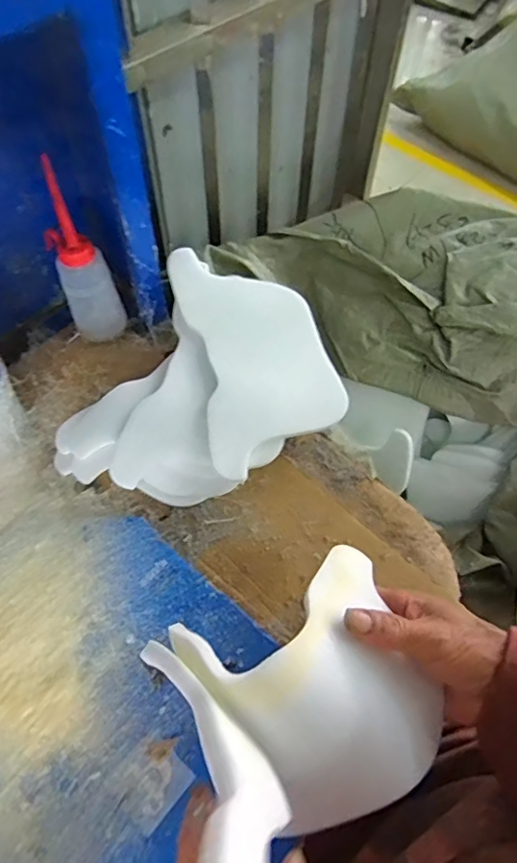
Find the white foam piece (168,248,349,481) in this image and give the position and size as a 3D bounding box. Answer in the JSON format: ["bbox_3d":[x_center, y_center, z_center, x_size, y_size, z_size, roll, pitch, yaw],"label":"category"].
[{"bbox_3d":[0.003,-0.078,0.521,0.134,0.035,0.237,-11,61,-9],"label":"white foam piece"}]

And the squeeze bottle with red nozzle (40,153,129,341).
[{"bbox_3d":[-0.166,-0.159,0.515,0.054,0.171,0.044,-17,62,-11],"label":"squeeze bottle with red nozzle"}]

